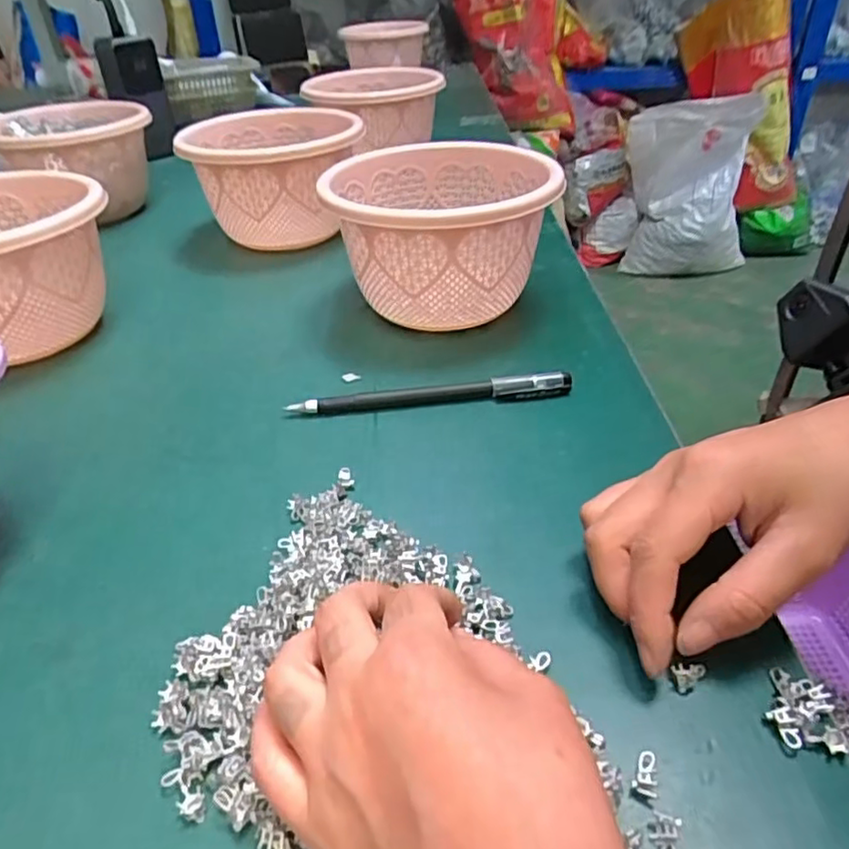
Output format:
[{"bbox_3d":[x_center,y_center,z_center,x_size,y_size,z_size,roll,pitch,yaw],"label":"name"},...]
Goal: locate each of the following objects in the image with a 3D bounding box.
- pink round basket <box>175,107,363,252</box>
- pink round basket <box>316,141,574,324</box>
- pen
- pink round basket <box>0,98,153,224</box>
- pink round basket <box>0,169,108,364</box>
[{"bbox_3d":[-0.122,-0.203,0.539,0.132,0.086,0.141,-10,37,-10],"label":"pink round basket"},{"bbox_3d":[0.012,-0.118,0.418,0.136,0.090,0.140,-2,36,1],"label":"pink round basket"},{"bbox_3d":[0.004,-0.016,0.350,0.150,0.012,0.010,-4,36,-2],"label":"pen"},{"bbox_3d":[-0.321,-0.238,0.589,0.120,0.080,0.130,-2,36,1],"label":"pink round basket"},{"bbox_3d":[-0.269,-0.095,0.402,0.130,0.082,0.133,-2,36,1],"label":"pink round basket"}]

